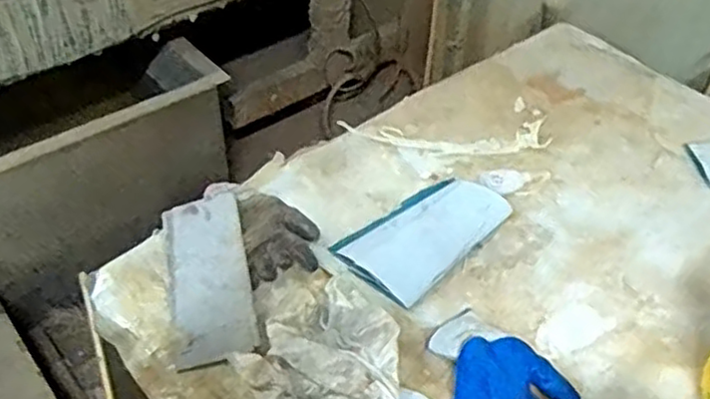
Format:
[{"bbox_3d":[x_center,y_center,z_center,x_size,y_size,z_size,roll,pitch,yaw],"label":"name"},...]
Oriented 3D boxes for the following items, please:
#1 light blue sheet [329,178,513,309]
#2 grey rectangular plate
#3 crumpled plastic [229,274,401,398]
[{"bbox_3d":[0.096,0.040,0.896,0.239,0.023,0.125,-32,54,-32],"label":"light blue sheet"},{"bbox_3d":[-0.176,0.092,0.833,0.093,0.013,0.232,-17,51,-2],"label":"grey rectangular plate"},{"bbox_3d":[-0.012,0.183,0.714,0.162,0.057,0.198,-28,52,-29],"label":"crumpled plastic"}]

